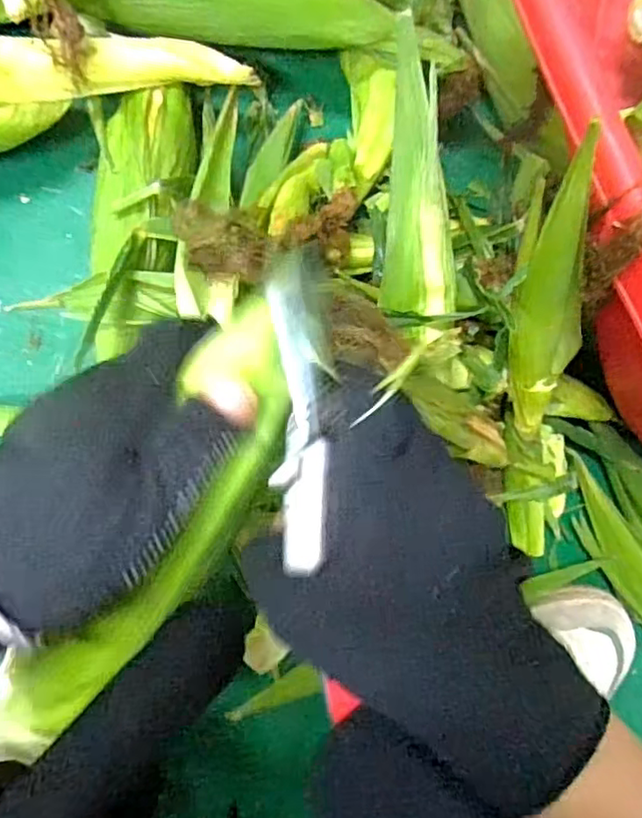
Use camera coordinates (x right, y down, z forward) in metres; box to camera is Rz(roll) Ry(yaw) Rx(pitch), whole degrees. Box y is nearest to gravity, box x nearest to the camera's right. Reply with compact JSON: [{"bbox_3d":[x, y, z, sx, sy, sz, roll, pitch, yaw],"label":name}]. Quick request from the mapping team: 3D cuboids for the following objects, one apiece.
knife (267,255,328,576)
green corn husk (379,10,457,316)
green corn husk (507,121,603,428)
[{"bbox_3d":[-0.008,0.000,0.220,0.019,0.009,0.108,-1,89,-7],"label":"knife"},{"bbox_3d":[0.065,-0.148,0.385,0.043,0.030,0.176,0,89,-9],"label":"green corn husk"},{"bbox_3d":[0.140,-0.064,0.382,0.039,0.228,0.034,-22,51,-7],"label":"green corn husk"}]

